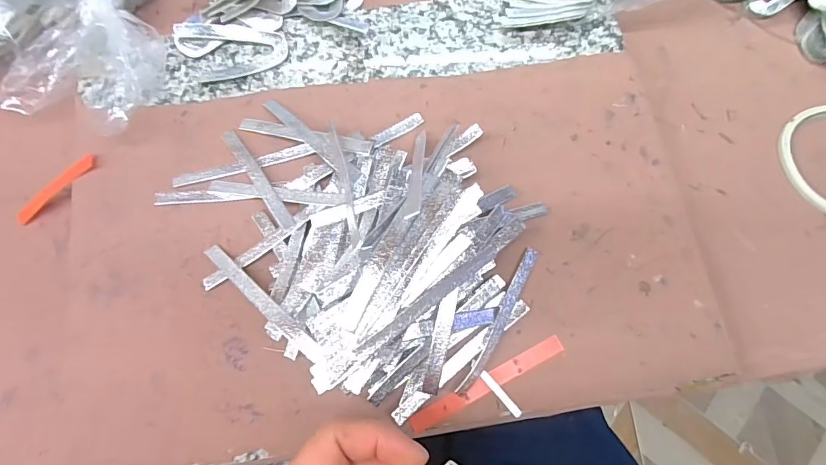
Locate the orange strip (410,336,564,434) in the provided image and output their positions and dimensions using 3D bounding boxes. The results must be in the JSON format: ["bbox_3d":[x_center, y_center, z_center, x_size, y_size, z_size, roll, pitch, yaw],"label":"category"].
[{"bbox_3d":[0.044,0.088,0.260,0.100,0.005,0.009,-26,77,-7],"label":"orange strip"}]

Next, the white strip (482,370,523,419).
[{"bbox_3d":[0.052,0.094,0.258,0.005,0.004,0.032,-38,78,-10],"label":"white strip"}]

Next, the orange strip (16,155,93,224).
[{"bbox_3d":[-0.244,-0.030,0.301,0.076,0.005,0.011,-31,76,14],"label":"orange strip"}]

